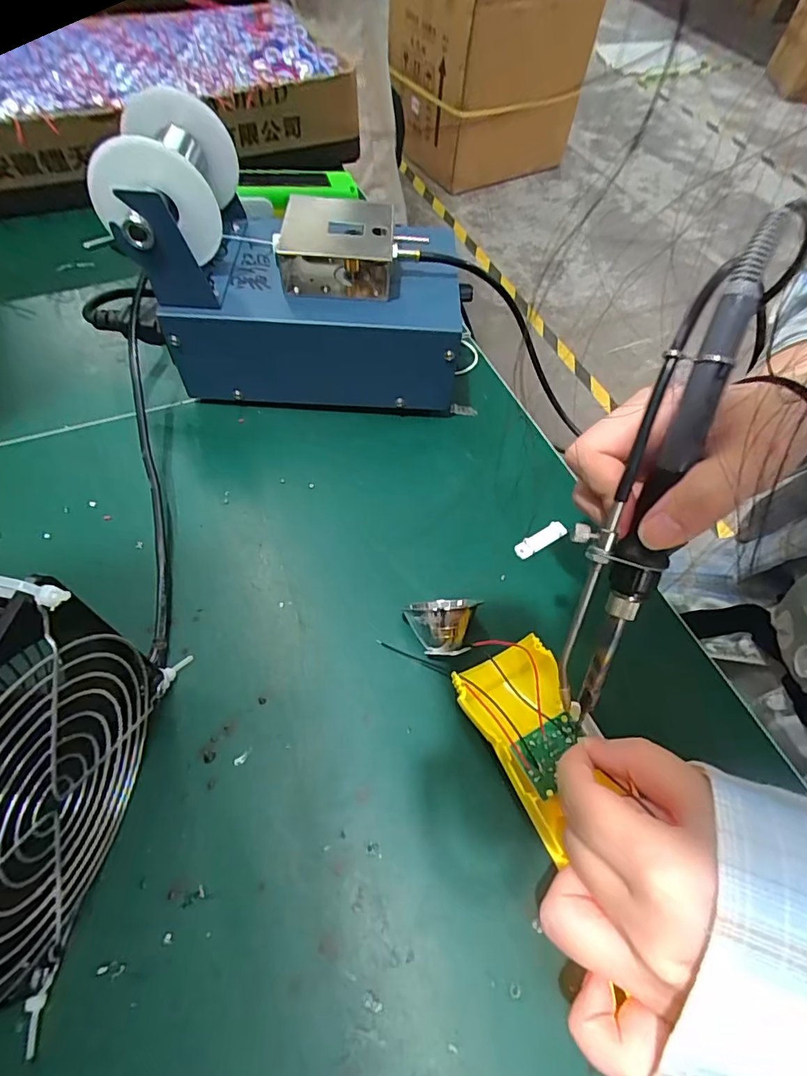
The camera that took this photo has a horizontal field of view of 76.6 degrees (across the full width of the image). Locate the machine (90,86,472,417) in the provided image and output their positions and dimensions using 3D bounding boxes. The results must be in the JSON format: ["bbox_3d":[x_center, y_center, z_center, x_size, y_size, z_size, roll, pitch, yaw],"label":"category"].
[{"bbox_3d":[-0.064,-0.166,0.327,0.208,0.132,0.113,6,58,-1],"label":"machine"}]

